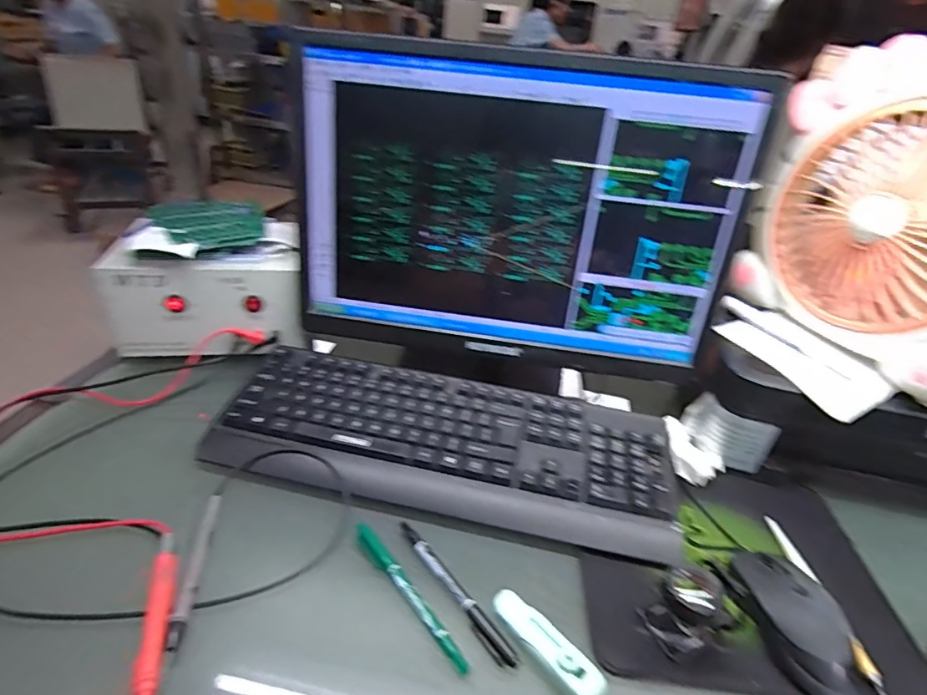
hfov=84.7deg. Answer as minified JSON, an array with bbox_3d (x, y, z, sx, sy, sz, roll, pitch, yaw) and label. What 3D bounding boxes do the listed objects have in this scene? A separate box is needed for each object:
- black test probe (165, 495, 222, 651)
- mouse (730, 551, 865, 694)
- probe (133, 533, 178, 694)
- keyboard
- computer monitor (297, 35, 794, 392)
[{"bbox_3d":[-0.202,0.163,0.384,0.011,0.009,0.130,-2,33,-12],"label":"black test probe"},{"bbox_3d":[0.248,0.199,0.377,0.065,0.033,0.108,-1,33,-11],"label":"mouse"},{"bbox_3d":[-0.206,0.185,0.343,0.014,0.014,0.141,-5,34,-17],"label":"probe"},{"bbox_3d":[-0.017,0.091,0.500,0.433,0.037,0.154,10,33,6],"label":"keyboard"},{"bbox_3d":[0.048,-0.104,0.544,0.427,0.360,0.095,9,33,5],"label":"computer monitor"}]

